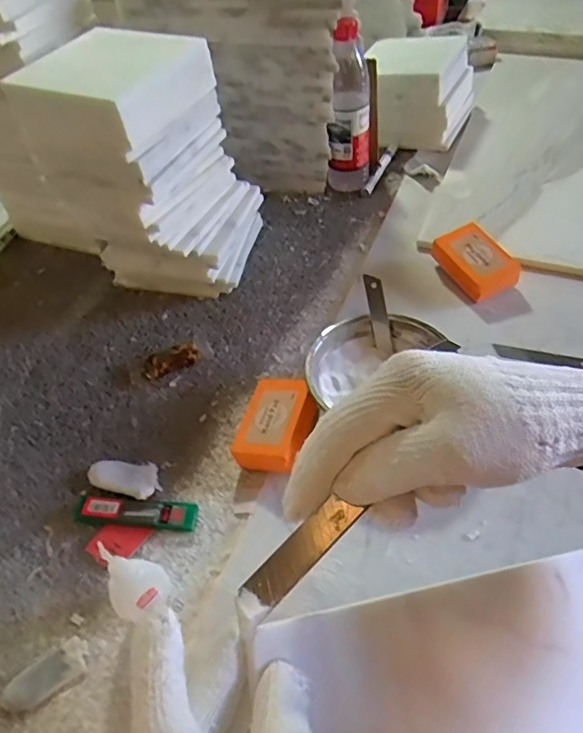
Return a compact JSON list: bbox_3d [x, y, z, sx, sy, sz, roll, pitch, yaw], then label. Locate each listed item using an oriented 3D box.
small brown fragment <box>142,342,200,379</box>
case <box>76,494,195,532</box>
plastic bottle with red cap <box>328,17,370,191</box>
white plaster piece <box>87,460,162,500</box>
[{"bbox_3d":[-0.140,-0.005,0.630,0.067,0.019,0.029,-18,52,-9],"label":"small brown fragment"},{"bbox_3d":[-0.148,0.137,0.506,0.118,0.015,0.026,3,52,8],"label":"case"},{"bbox_3d":[0.084,-0.363,0.771,0.062,0.212,0.065,1,51,5],"label":"plastic bottle with red cap"},{"bbox_3d":[-0.165,0.108,0.531,0.076,0.017,0.038,14,54,15],"label":"white plaster piece"}]

